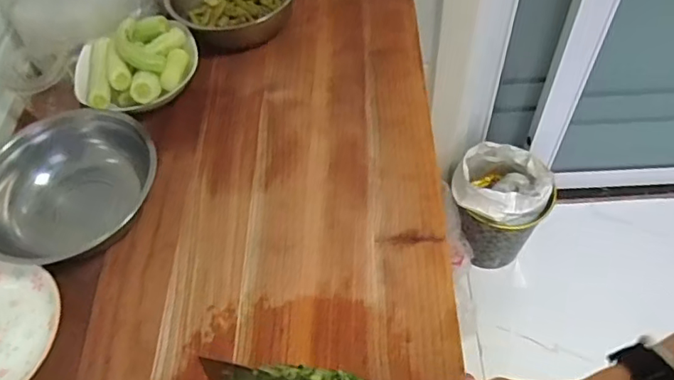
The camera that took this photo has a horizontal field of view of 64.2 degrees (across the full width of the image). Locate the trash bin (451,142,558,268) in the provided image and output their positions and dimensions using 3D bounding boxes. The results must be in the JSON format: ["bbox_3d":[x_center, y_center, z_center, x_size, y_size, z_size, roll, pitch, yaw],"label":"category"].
[{"bbox_3d":[0.403,0.044,1.369,0.213,0.337,0.212,23,61,20],"label":"trash bin"}]

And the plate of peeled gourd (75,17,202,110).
[{"bbox_3d":[-0.280,-0.179,0.746,0.154,0.059,0.155,-3,55,4],"label":"plate of peeled gourd"}]

